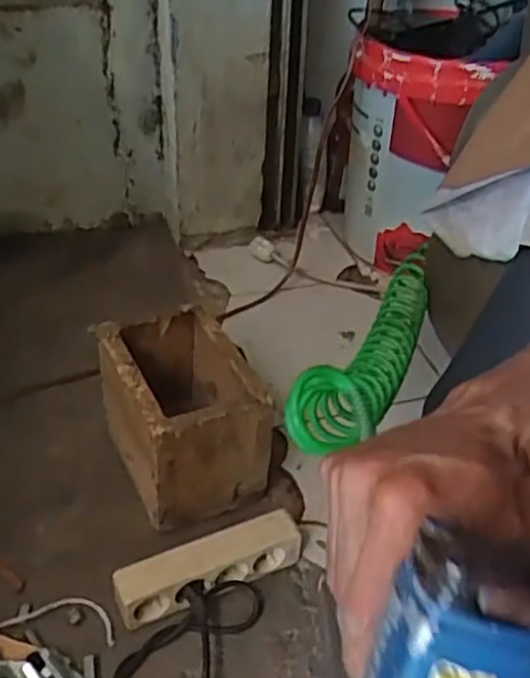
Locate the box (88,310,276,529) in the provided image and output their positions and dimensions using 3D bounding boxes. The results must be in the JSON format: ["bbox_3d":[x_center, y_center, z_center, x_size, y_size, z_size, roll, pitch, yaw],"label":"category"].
[{"bbox_3d":[-0.098,0.089,0.847,0.143,0.164,0.191,-16,43,-23],"label":"box"}]

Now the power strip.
[{"bbox_3d":[-0.058,0.240,0.760,0.202,0.062,0.049,-15,42,-21],"label":"power strip"}]

